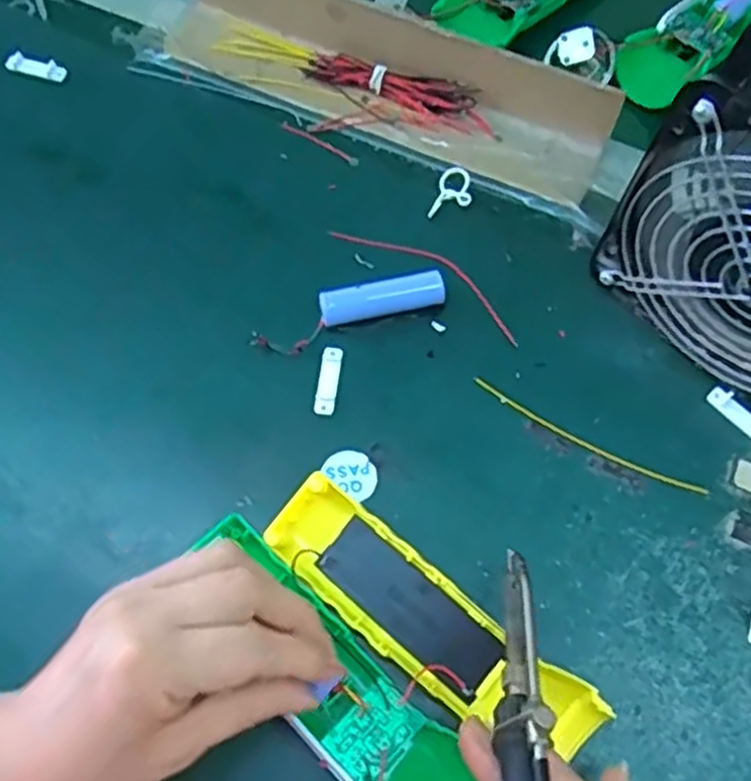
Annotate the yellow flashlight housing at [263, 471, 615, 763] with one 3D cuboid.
[{"bbox_3d":[0.022,0.103,0.342,0.163,0.021,0.043,35,73,14],"label":"yellow flashlight housing"}]

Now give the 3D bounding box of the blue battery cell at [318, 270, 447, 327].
[{"bbox_3d":[0.004,-0.048,0.410,0.066,0.016,0.017,-10,67,-7],"label":"blue battery cell"}]

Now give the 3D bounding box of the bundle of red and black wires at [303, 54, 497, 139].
[{"bbox_3d":[0.016,-0.183,0.466,0.116,0.016,0.022,22,67,7],"label":"bundle of red and black wires"}]

